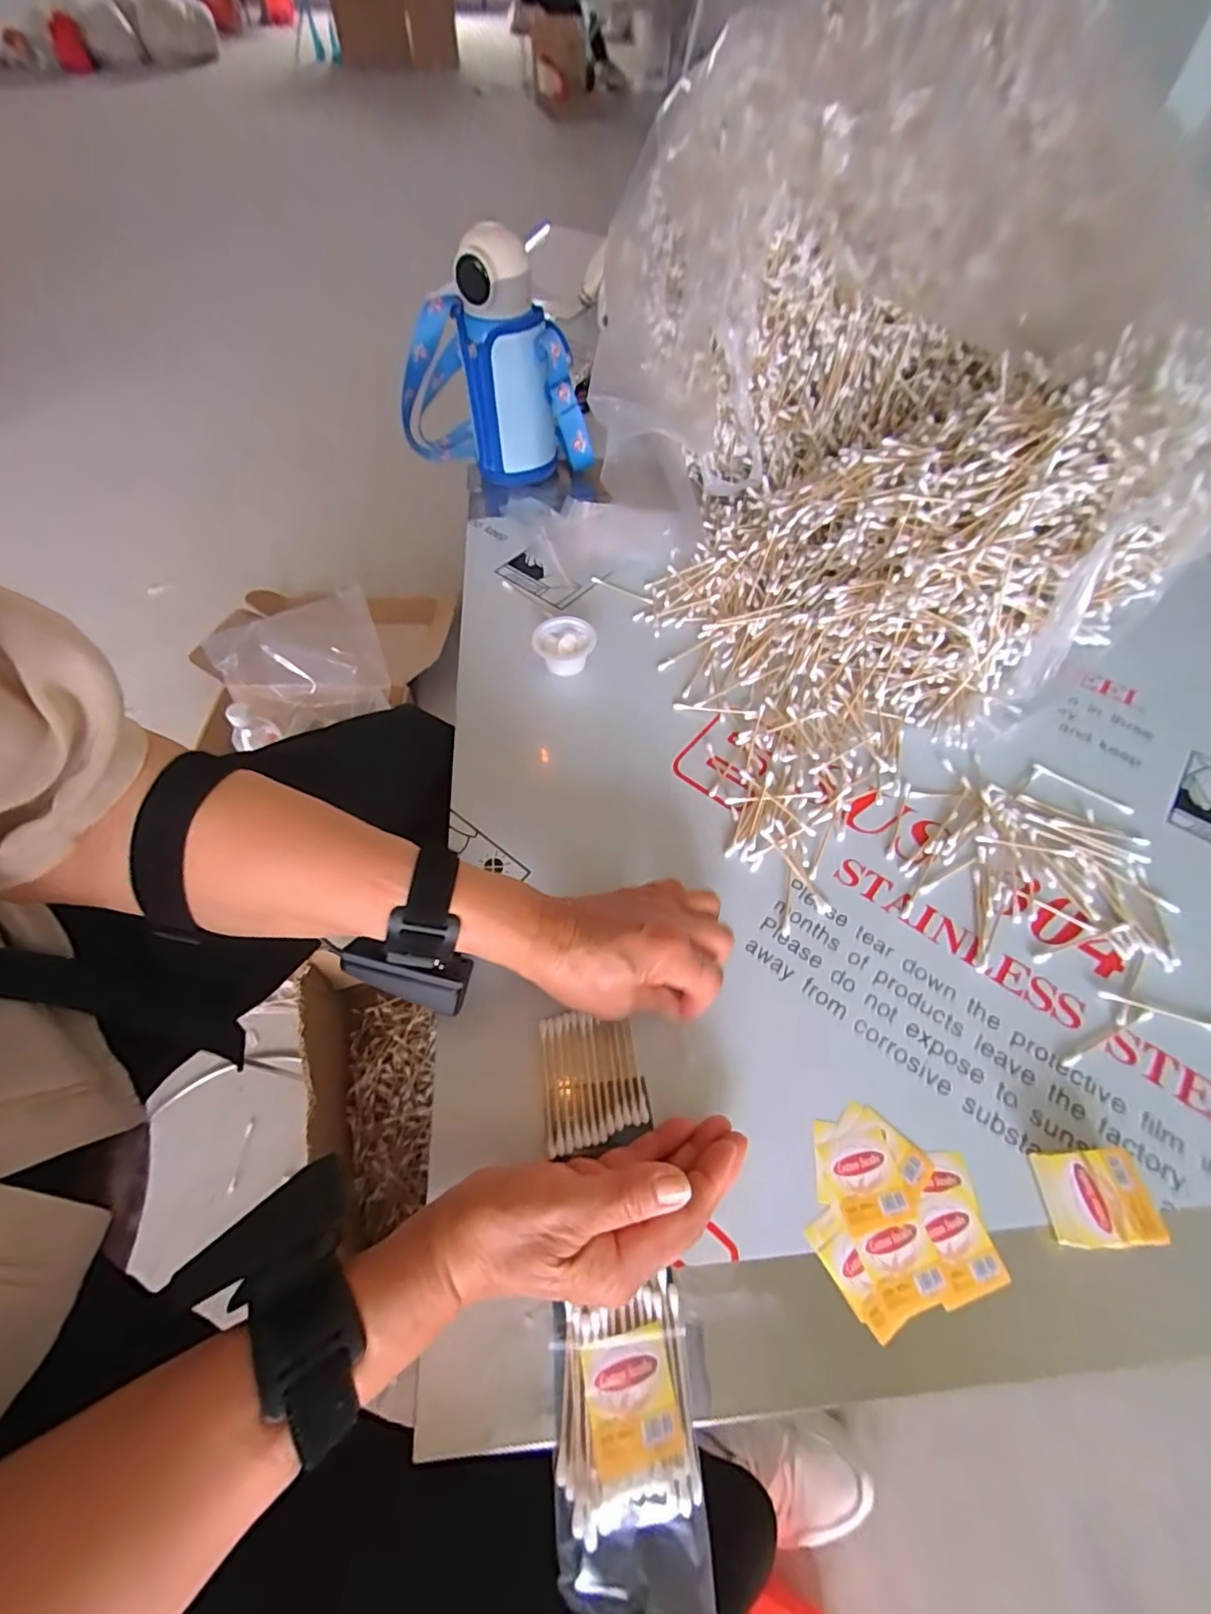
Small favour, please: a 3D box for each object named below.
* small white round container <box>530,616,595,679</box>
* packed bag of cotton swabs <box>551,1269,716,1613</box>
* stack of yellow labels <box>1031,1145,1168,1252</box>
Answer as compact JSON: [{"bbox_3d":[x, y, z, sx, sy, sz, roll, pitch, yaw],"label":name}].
[{"bbox_3d":[-0.036,-0.144,0.522,0.054,0.032,0.052,0,58,-1],"label":"small white round container"},{"bbox_3d":[0.012,0.284,0.256,0.070,0.015,0.105,-5,61,0],"label":"packed bag of cotton swabs"},{"bbox_3d":[0.258,0.207,0.307,0.049,0.023,0.041,-4,61,1],"label":"stack of yellow labels"}]

